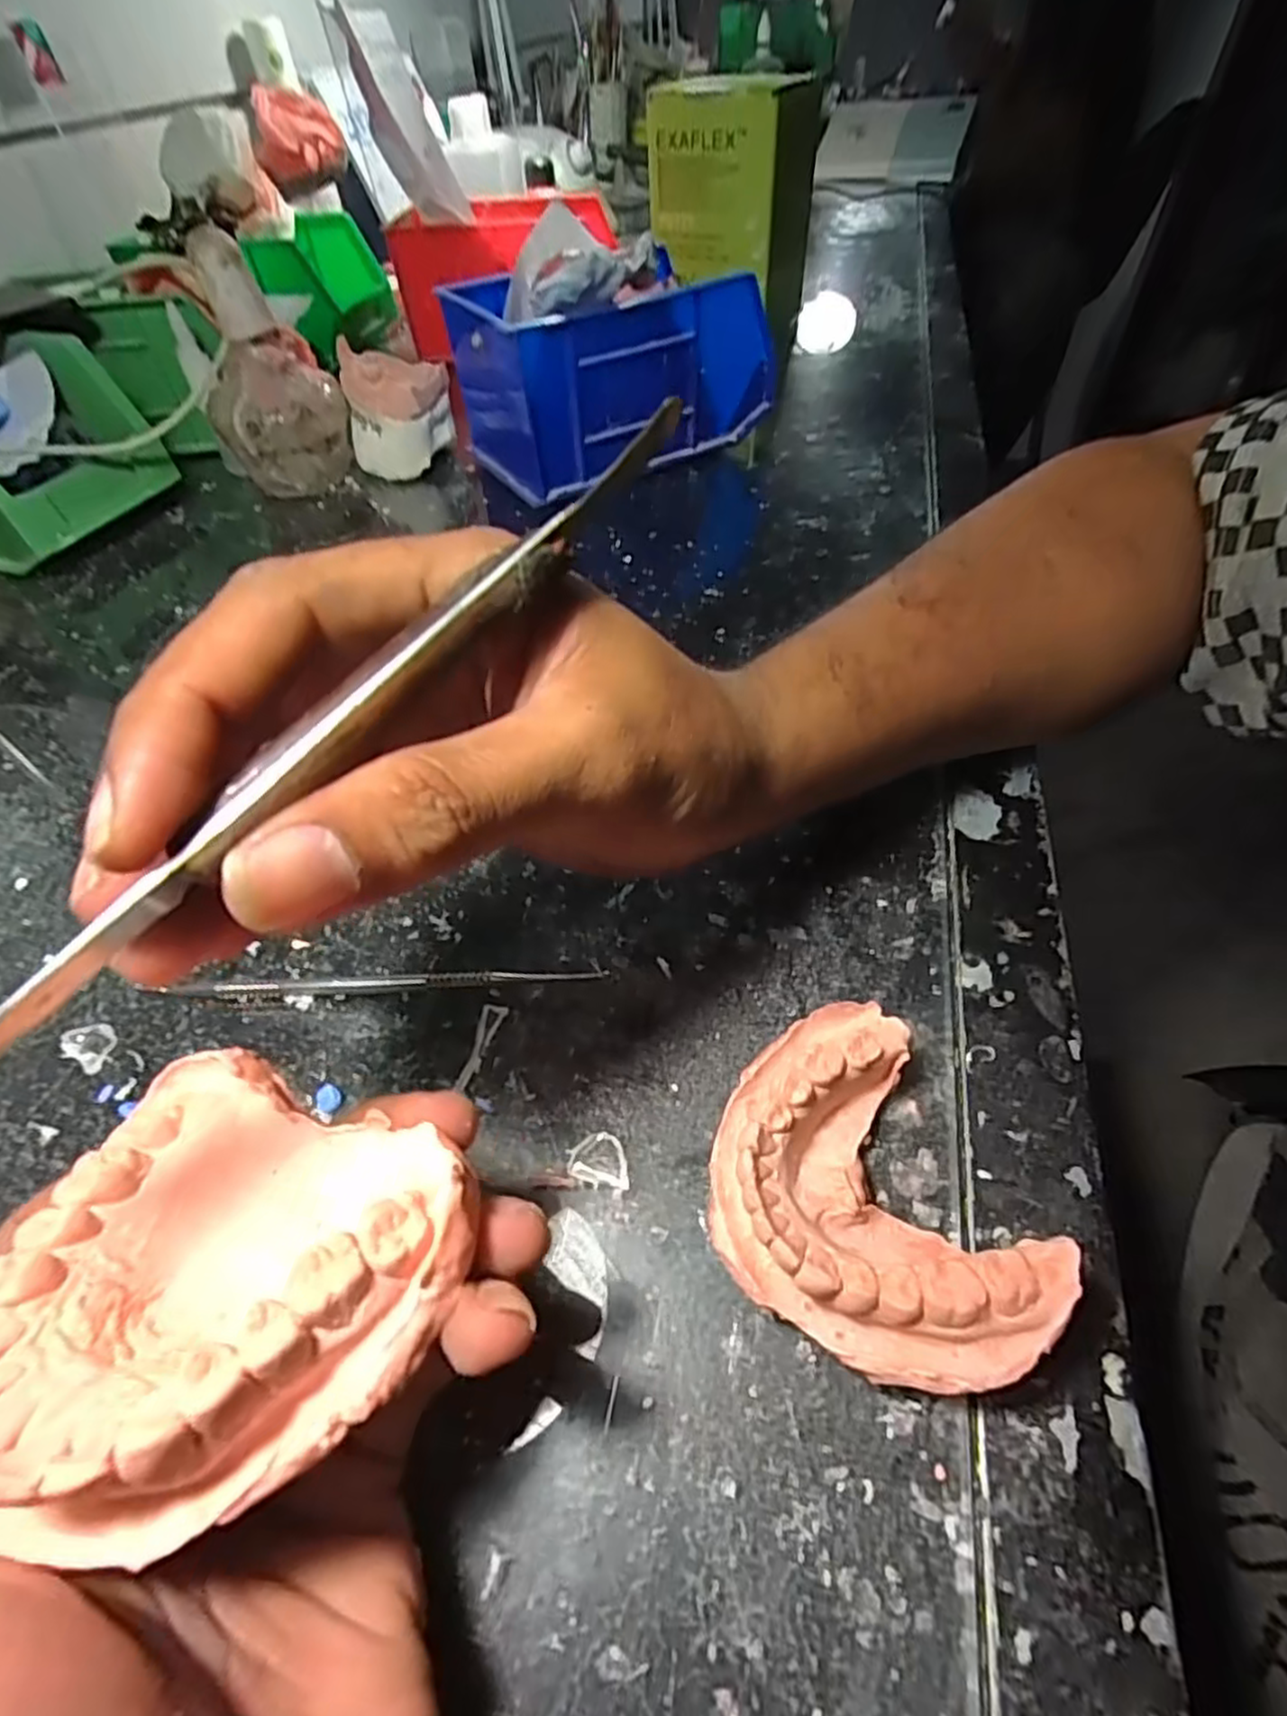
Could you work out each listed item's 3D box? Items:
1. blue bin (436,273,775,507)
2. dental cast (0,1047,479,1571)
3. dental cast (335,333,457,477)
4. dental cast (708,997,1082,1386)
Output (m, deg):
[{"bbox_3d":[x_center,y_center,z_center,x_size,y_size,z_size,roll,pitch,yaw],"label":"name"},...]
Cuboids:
[{"bbox_3d":[-0.016,-0.294,0.431,0.170,0.087,0.108,-22,53,-15],"label":"blue bin"},{"bbox_3d":[-0.068,0.064,0.114,0.072,0.033,0.058,20,54,19],"label":"dental cast"},{"bbox_3d":[-0.152,-0.275,0.444,0.062,0.058,0.055,0,50,3],"label":"dental cast"},{"bbox_3d":[0.046,0.075,0.160,0.060,0.029,0.076,-18,52,-12],"label":"dental cast"}]

